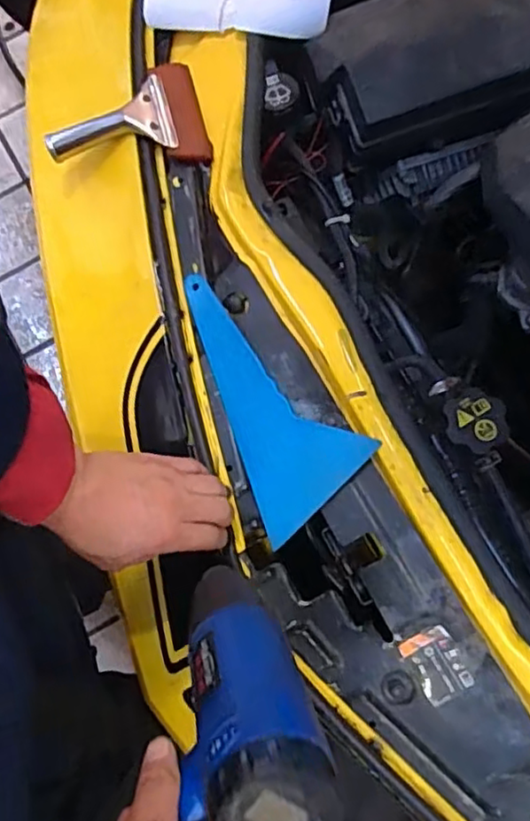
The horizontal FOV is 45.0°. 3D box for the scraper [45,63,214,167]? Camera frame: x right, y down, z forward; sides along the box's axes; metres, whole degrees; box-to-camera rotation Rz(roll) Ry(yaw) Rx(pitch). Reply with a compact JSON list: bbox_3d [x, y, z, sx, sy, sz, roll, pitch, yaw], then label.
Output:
[{"bbox_3d":[-0.151,-0.307,0.695,0.170,0.050,0.122,-13,76,0],"label":"scraper"}]

